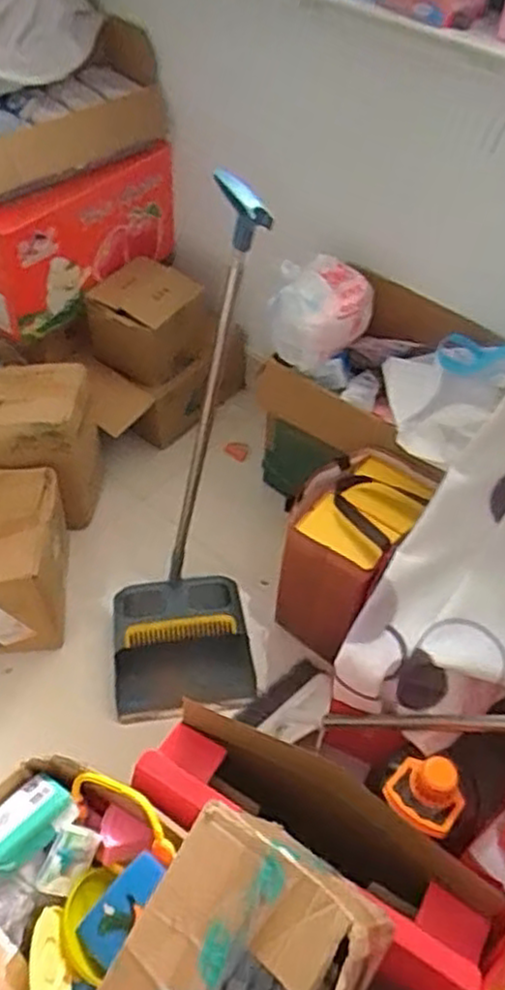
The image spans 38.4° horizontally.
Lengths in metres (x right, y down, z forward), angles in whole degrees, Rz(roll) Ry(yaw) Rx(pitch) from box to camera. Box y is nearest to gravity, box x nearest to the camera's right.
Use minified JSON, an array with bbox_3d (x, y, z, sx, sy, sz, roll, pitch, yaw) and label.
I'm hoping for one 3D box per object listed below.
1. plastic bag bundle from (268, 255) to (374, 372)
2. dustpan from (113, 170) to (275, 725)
[{"bbox_3d":[0.122,-0.330,1.292,0.182,0.123,0.172,6,50,2],"label":"plastic bag bundle"},{"bbox_3d":[-0.115,0.014,1.044,0.245,0.822,0.285,-4,51,-6],"label":"dustpan"}]

